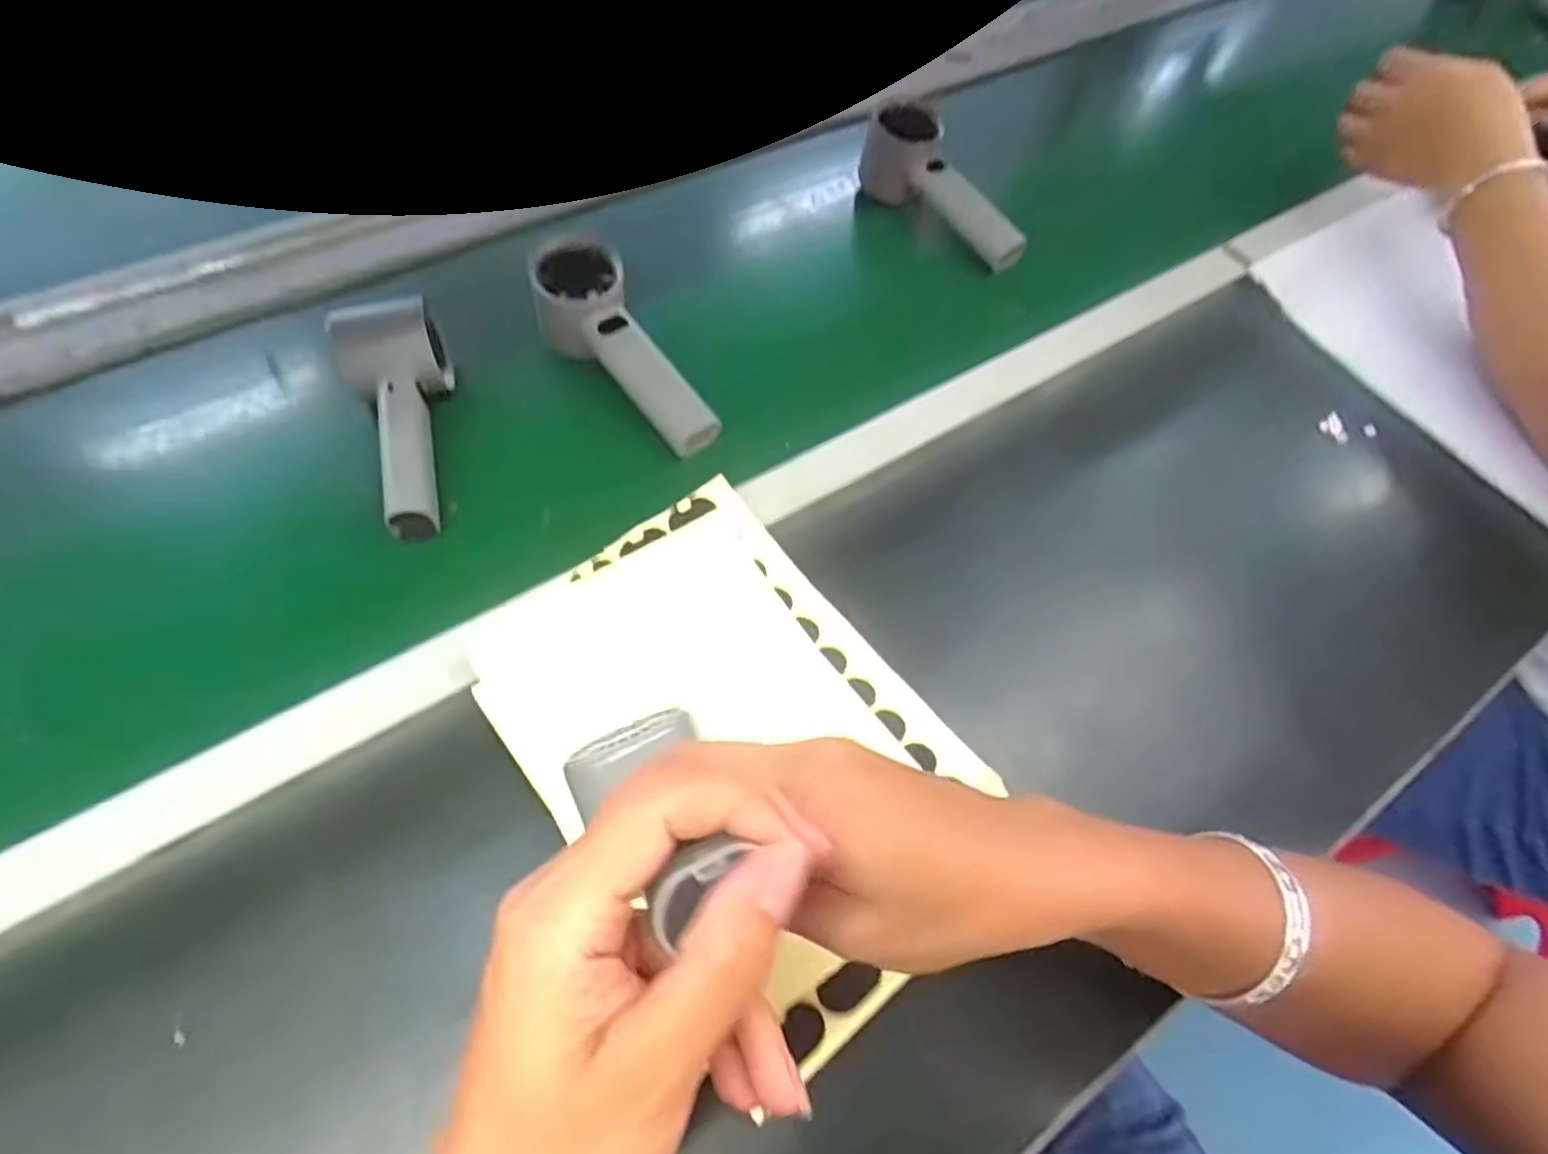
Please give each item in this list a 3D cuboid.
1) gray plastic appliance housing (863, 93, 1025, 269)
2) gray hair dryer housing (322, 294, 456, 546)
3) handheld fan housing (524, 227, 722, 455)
[{"bbox_3d":[0.129,-0.301,0.581,0.052,0.053,0.154,-26,63,-17],"label":"gray plastic appliance housing"},{"bbox_3d":[-0.208,-0.091,0.438,0.056,0.062,0.139,-21,62,-15],"label":"gray hair dryer housing"},{"bbox_3d":[-0.095,-0.136,0.471,0.054,0.066,0.155,-29,64,-19],"label":"handheld fan housing"}]

